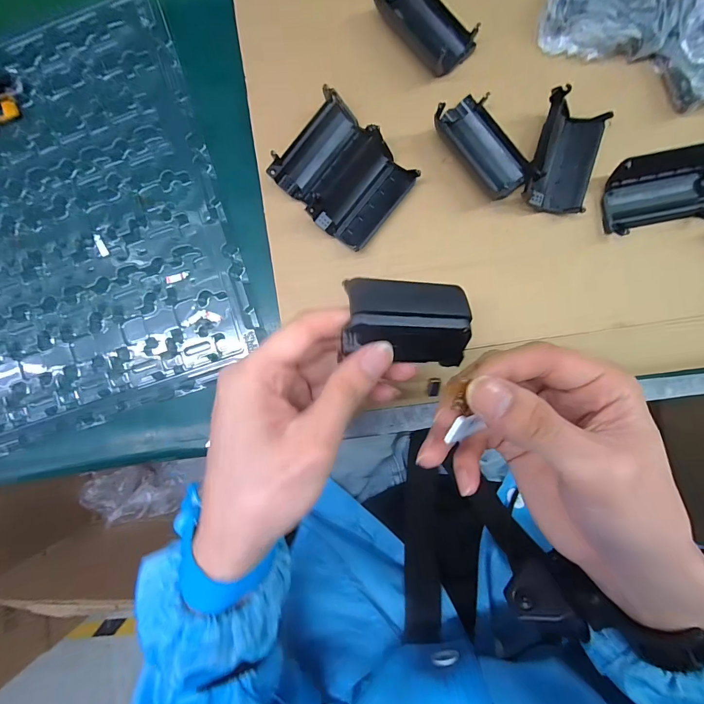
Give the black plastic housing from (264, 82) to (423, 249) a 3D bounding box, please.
[{"bbox_3d":[-0.005,-0.125,0.257,0.082,0.021,0.073,42,91,5],"label":"black plastic housing"}]

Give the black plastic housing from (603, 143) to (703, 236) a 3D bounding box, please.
[{"bbox_3d":[0.211,-0.111,0.245,0.070,0.023,0.047,-11,86,4],"label":"black plastic housing"}]

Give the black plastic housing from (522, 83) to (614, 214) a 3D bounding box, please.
[{"bbox_3d":[0.144,-0.133,0.246,0.044,0.029,0.071,14,88,5],"label":"black plastic housing"}]

